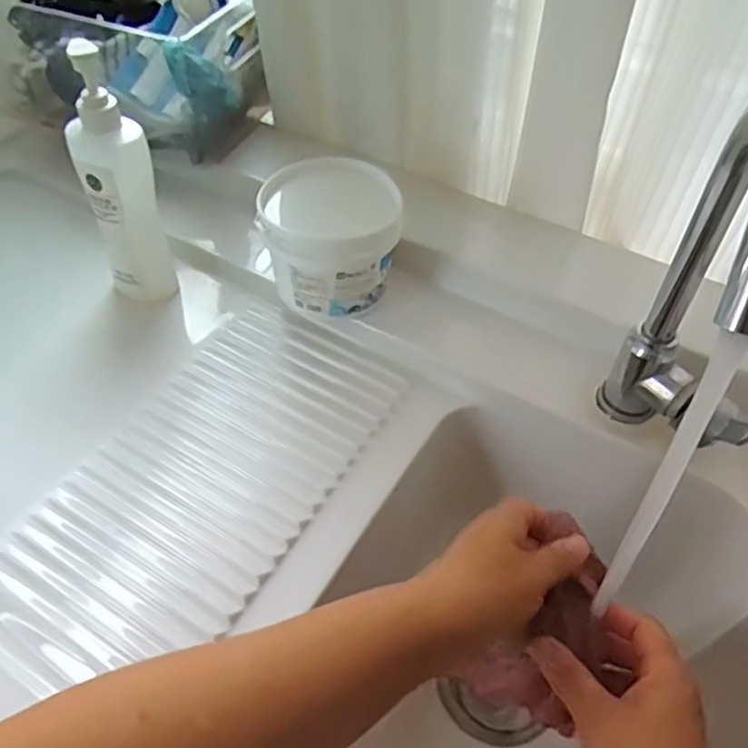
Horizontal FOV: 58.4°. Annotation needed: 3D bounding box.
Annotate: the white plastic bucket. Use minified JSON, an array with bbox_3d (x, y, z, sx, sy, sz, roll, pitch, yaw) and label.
[{"bbox_3d":[-0.039,-0.121,0.620,0.125,0.111,0.101,-2,52,-2],"label":"white plastic bucket"}]

